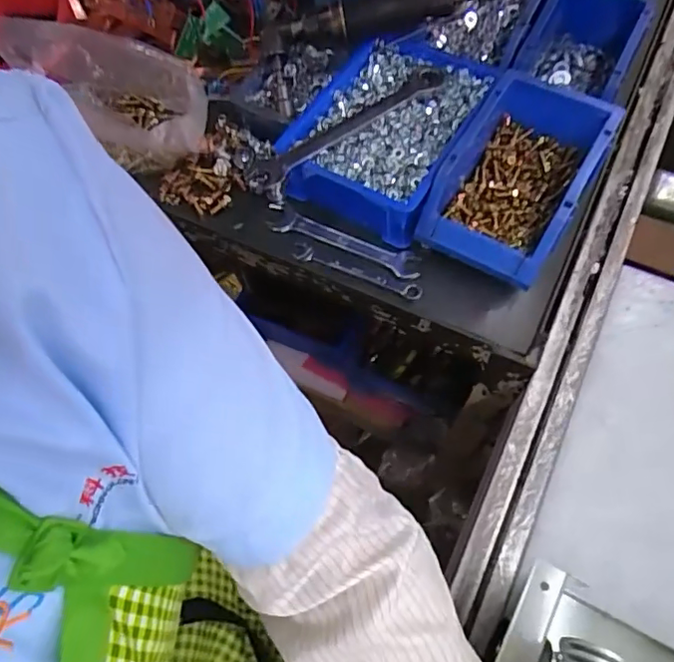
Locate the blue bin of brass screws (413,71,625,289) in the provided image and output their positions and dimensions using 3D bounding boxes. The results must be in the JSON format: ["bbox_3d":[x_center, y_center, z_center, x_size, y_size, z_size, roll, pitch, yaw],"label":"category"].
[{"bbox_3d":[0.163,-0.137,0.518,0.116,0.081,0.178,27,68,16],"label":"blue bin of brass screws"}]

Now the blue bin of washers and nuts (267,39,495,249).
[{"bbox_3d":[0.049,-0.192,0.555,0.149,0.064,0.197,26,68,15],"label":"blue bin of washers and nuts"}]

